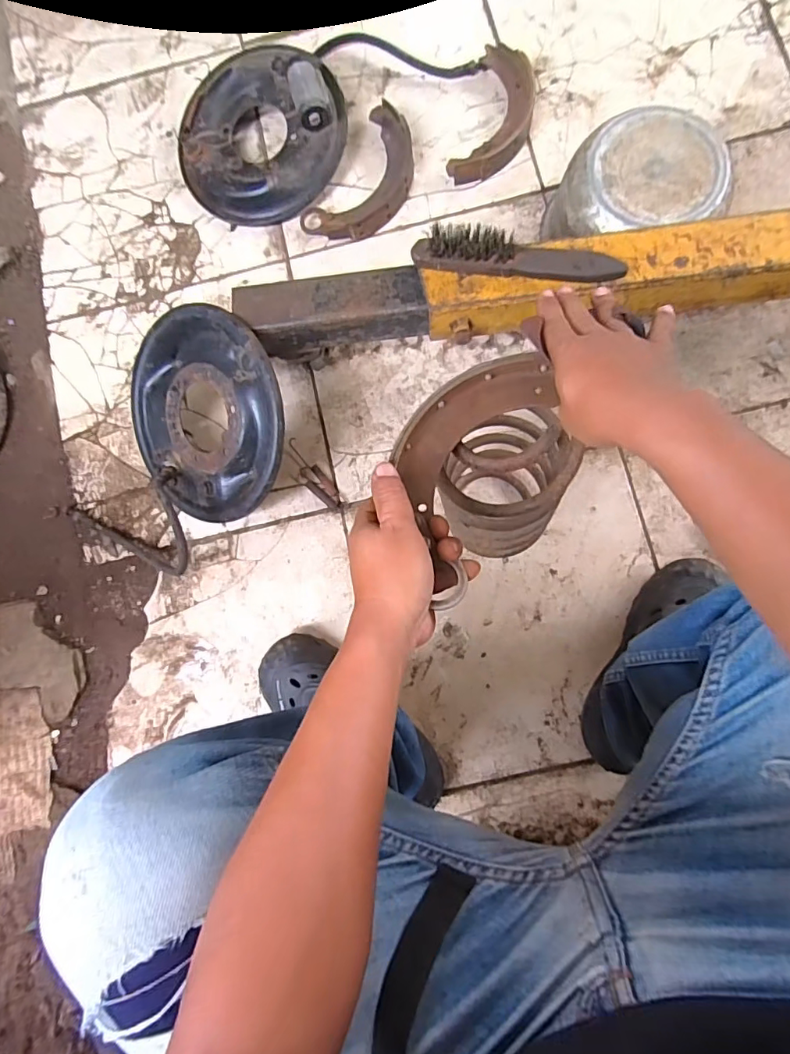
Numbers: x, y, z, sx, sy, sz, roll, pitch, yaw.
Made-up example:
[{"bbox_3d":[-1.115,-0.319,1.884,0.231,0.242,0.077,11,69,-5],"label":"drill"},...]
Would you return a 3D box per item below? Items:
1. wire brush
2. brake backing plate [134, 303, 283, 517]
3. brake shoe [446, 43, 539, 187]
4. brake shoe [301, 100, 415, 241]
[{"bbox_3d":[0.138,-0.306,0.573,0.230,0.039,0.036,5,83,5],"label":"wire brush"},{"bbox_3d":[-0.247,-0.143,0.669,0.262,0.033,0.259,4,104,28],"label":"brake backing plate"},{"bbox_3d":[0.157,-0.625,0.780,0.102,0.036,0.217,17,86,6],"label":"brake shoe"},{"bbox_3d":[-0.040,-0.528,0.786,0.116,0.034,0.216,36,88,7],"label":"brake shoe"}]

